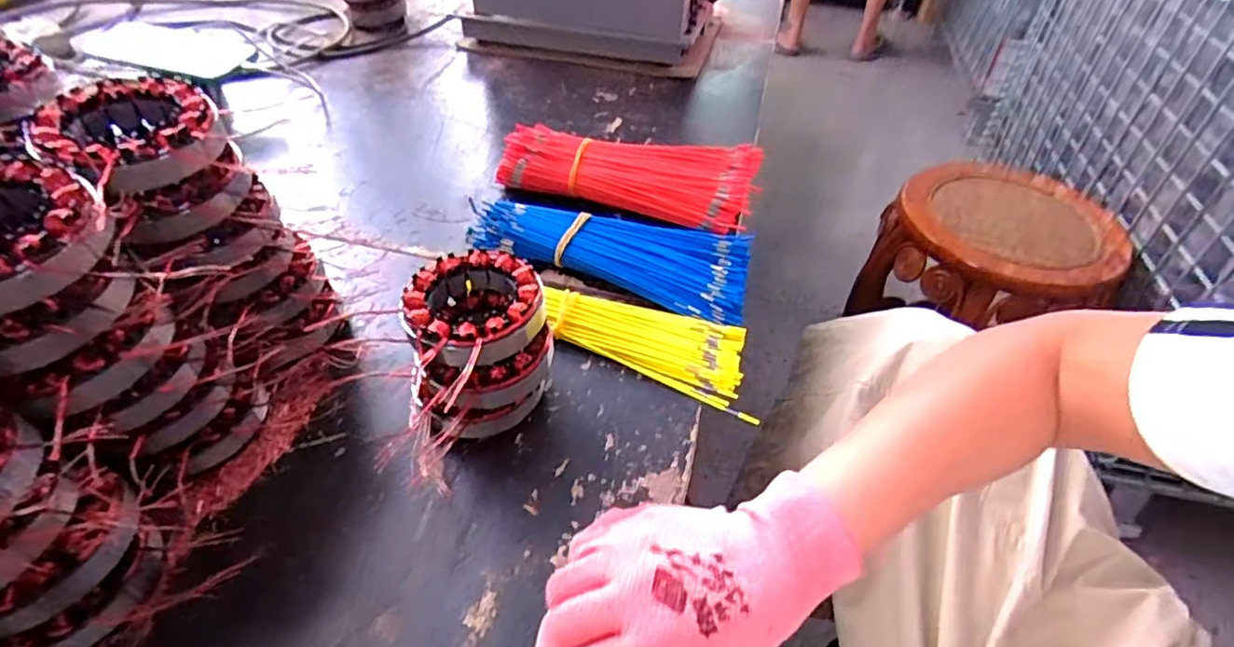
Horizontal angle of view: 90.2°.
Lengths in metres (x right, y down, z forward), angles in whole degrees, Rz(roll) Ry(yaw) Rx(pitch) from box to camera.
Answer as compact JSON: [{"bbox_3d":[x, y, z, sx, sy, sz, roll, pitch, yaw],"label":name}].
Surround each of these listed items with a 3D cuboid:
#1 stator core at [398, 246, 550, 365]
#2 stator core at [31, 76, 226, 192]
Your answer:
[{"bbox_3d":[-0.091,-0.004,0.398,0.091,0.043,0.086,25,49,21],"label":"stator core"},{"bbox_3d":[-0.271,-0.108,0.345,0.080,0.029,0.084,-30,54,-29],"label":"stator core"}]

